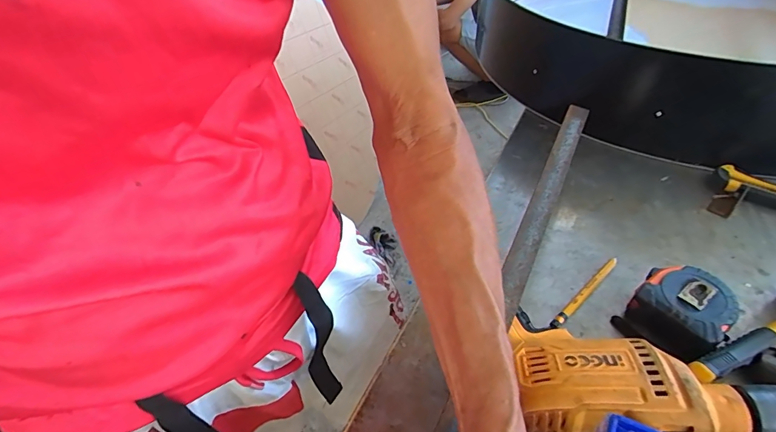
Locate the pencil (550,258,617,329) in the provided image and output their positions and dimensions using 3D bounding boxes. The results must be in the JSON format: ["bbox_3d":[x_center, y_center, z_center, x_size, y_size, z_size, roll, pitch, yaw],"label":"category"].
[{"bbox_3d":[0.222,0.085,0.463,0.131,0.011,0.011,-35,50,-26],"label":"pencil"}]

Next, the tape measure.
[{"bbox_3d":[0.295,0.095,0.418,0.093,0.047,0.079,-33,50,-26],"label":"tape measure"}]

